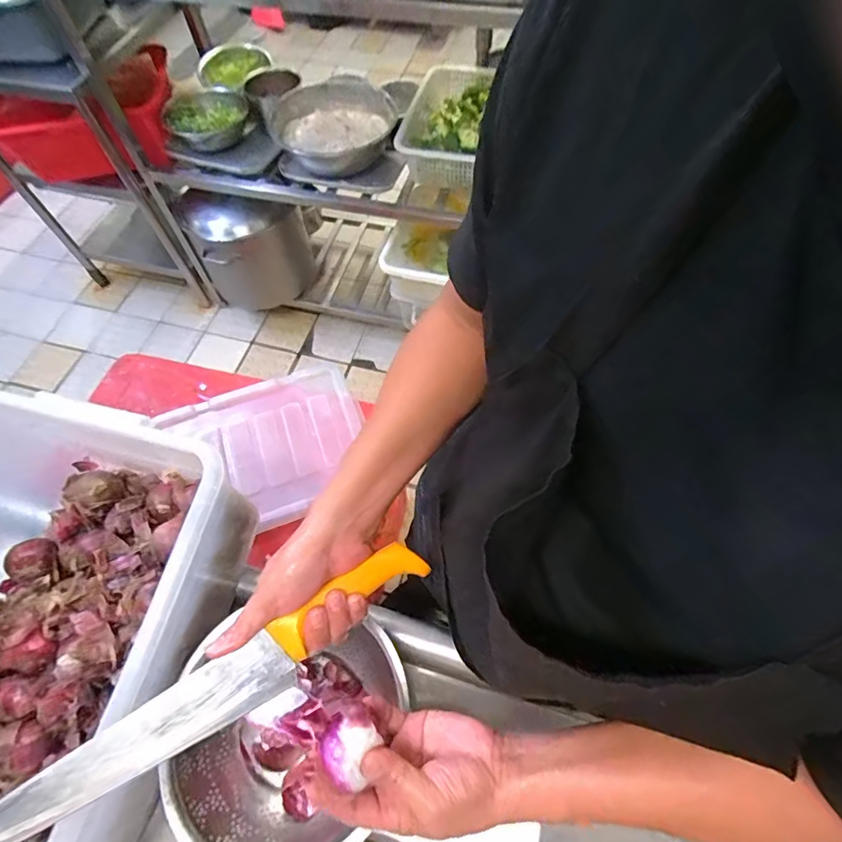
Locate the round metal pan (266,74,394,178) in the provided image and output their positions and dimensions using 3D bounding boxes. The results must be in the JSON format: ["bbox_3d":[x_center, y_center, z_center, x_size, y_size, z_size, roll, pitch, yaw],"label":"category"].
[{"bbox_3d":[-0.234,-0.822,1.312,0.321,0.091,0.315,-1,61,2],"label":"round metal pan"}]

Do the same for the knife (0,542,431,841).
[{"bbox_3d":[-0.151,0.206,0.361,0.361,0.027,0.044,-29,63,-22],"label":"knife"}]

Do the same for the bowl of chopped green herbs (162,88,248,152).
[{"bbox_3d":[-0.622,-0.874,1.356,0.217,0.068,0.207,-1,61,2],"label":"bowl of chopped green herbs"}]

